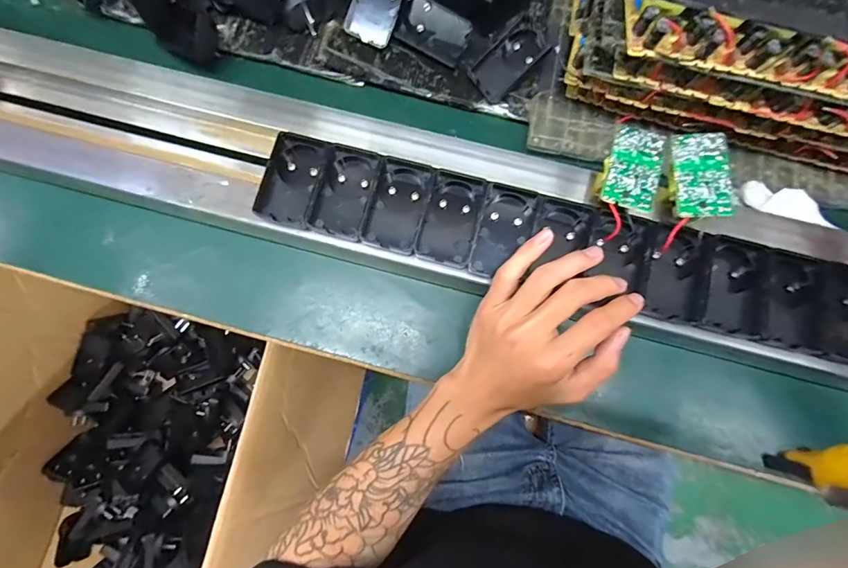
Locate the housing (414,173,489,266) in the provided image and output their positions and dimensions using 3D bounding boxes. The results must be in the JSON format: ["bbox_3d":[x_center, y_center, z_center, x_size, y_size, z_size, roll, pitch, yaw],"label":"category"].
[{"bbox_3d":[0.021,-0.051,0.314,0.043,0.017,0.068,16,80,4],"label":"housing"}]

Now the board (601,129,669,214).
[{"bbox_3d":[0.156,-0.083,0.304,0.037,0.027,0.063,17,81,4],"label":"board"}]

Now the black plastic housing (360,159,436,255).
[{"bbox_3d":[-0.020,-0.060,0.314,0.040,0.018,0.071,18,81,4],"label":"black plastic housing"}]

